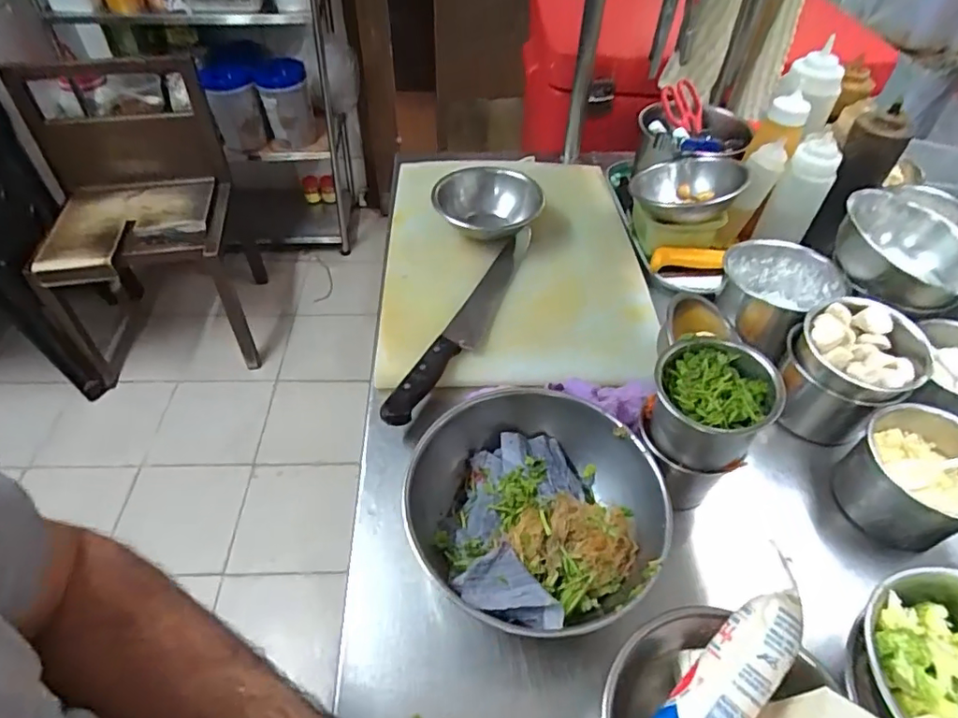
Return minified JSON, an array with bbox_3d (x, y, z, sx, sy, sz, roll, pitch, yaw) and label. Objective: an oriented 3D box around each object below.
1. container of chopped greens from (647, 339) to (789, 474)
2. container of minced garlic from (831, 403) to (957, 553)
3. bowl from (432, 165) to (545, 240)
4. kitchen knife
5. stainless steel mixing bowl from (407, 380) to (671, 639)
[{"bbox_3d":[0.198,0.044,0.479,0.093,0.101,0.095,0,49,0],"label":"container of chopped greens"},{"bbox_3d":[0.427,0.115,0.531,0.108,0.091,0.116,-17,51,-14],"label":"container of minced garlic"},{"bbox_3d":[0.012,-0.210,0.772,0.146,0.063,0.135,0,49,0],"label":"bowl"},{"bbox_3d":[-0.014,-0.042,0.657,0.048,0.029,0.322,22,53,18],"label":"kitchen knife"},{"bbox_3d":[0.046,0.134,0.486,0.215,0.084,0.211,0,49,0],"label":"stainless steel mixing bowl"}]

